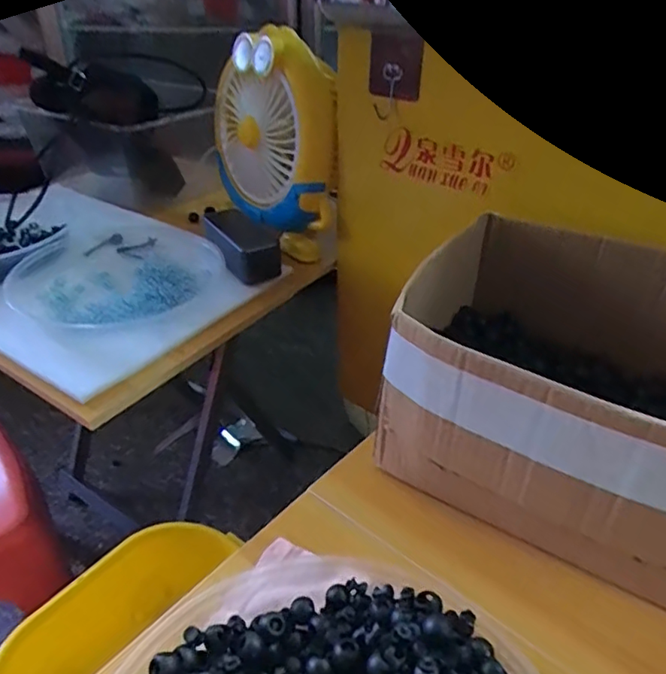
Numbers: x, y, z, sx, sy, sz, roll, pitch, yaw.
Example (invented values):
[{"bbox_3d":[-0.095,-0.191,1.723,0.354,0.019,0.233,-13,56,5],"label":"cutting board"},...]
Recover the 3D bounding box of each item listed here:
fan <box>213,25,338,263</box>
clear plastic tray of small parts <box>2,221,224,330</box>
[{"bbox_3d":[-0.081,-0.266,0.764,0.084,0.252,0.213,-22,40,-29],"label":"fan"},{"bbox_3d":[-0.263,-0.087,0.709,0.241,0.040,0.240,-5,34,-8],"label":"clear plastic tray of small parts"}]

